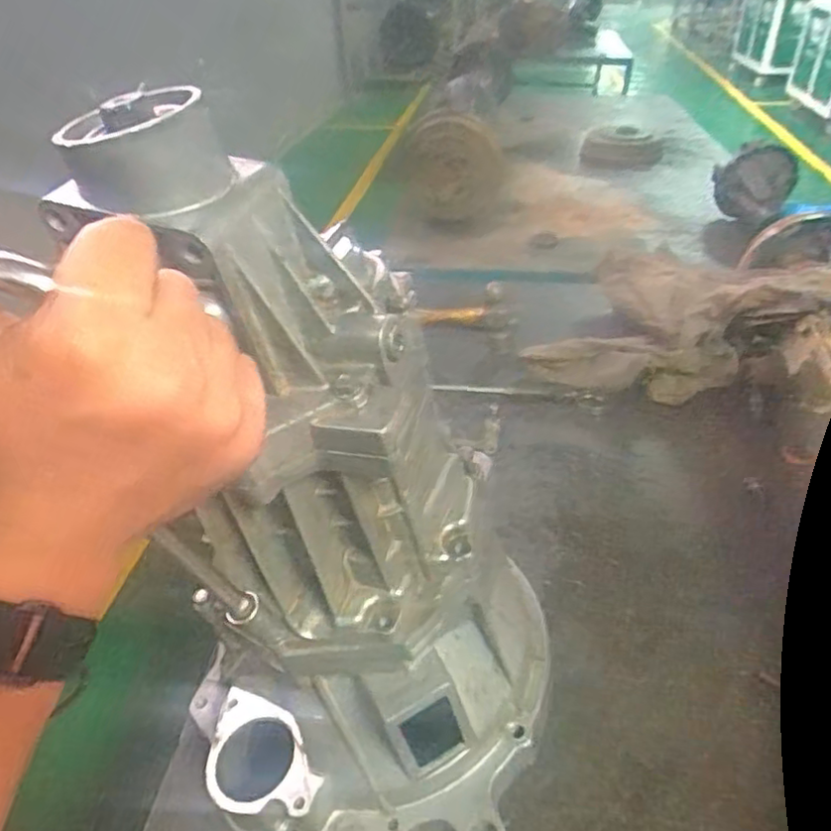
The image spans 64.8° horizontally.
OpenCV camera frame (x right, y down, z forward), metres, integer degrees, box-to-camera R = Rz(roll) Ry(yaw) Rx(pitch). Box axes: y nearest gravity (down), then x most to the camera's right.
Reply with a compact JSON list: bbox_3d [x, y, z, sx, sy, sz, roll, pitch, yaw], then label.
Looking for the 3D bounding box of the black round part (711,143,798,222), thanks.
[{"bbox_3d":[0.732,-0.505,1.423,0.147,0.170,0.040,45,58,-5],"label":"black round part"}]

